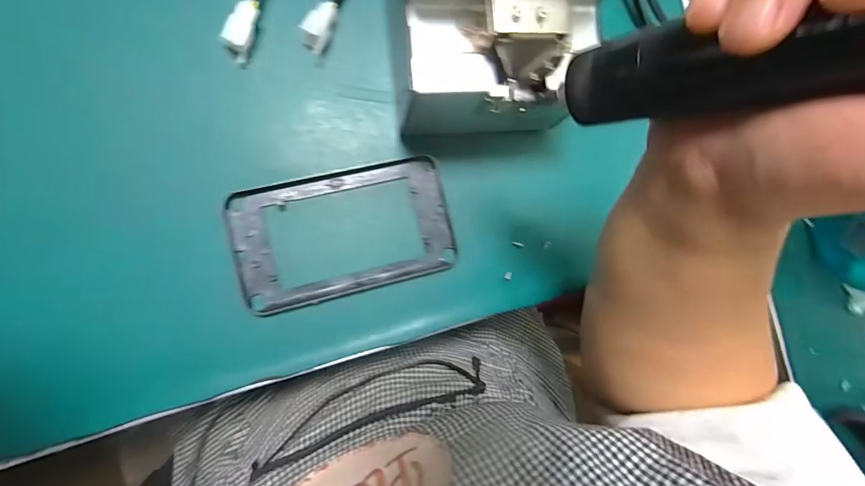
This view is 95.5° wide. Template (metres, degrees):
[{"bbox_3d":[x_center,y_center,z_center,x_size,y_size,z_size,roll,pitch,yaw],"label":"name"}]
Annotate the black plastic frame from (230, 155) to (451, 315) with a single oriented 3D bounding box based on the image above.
[{"bbox_3d":[-0.062,-0.009,0.288,0.154,0.008,0.092,-14,90,-10],"label":"black plastic frame"}]

